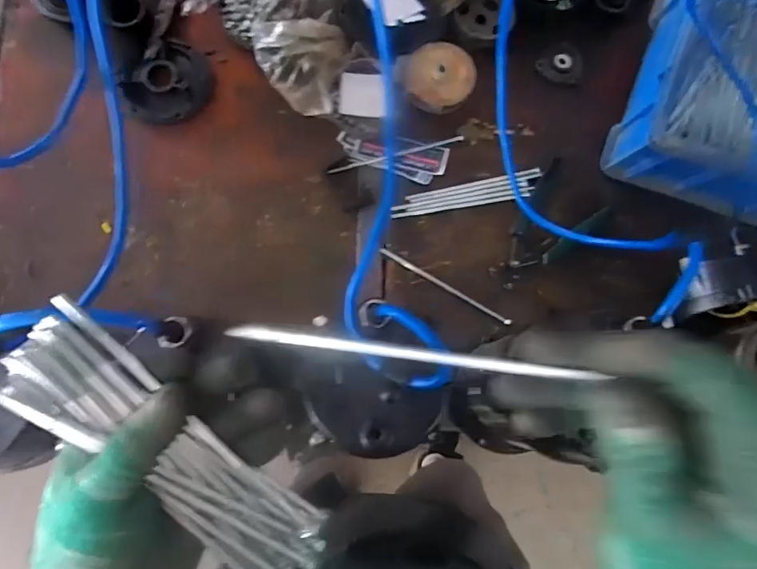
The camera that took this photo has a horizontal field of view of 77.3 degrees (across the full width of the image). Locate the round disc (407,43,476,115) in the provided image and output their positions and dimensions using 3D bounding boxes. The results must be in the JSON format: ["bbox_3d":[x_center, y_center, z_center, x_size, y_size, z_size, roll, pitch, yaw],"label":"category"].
[{"bbox_3d":[0.085,-0.275,0.633,0.090,0.020,0.083,-3,107,-11],"label":"round disc"}]

